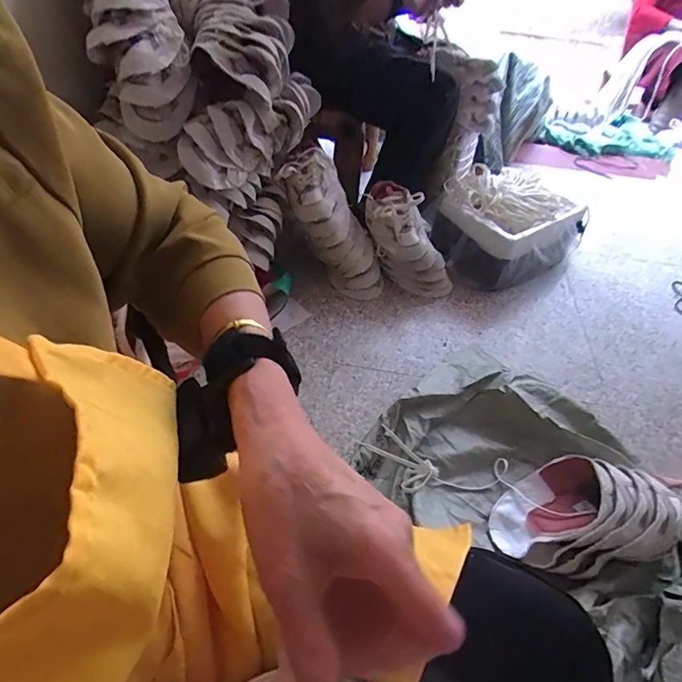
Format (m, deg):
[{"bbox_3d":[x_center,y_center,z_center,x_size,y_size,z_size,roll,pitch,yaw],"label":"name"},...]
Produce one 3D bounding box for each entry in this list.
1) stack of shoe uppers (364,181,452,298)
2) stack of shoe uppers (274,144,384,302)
[{"bbox_3d":[0.147,-0.219,1.025,0.084,0.281,0.125,-38,15,-30],"label":"stack of shoe uppers"},{"bbox_3d":[-0.006,-0.249,1.002,0.116,0.342,0.085,-42,22,-32],"label":"stack of shoe uppers"}]

